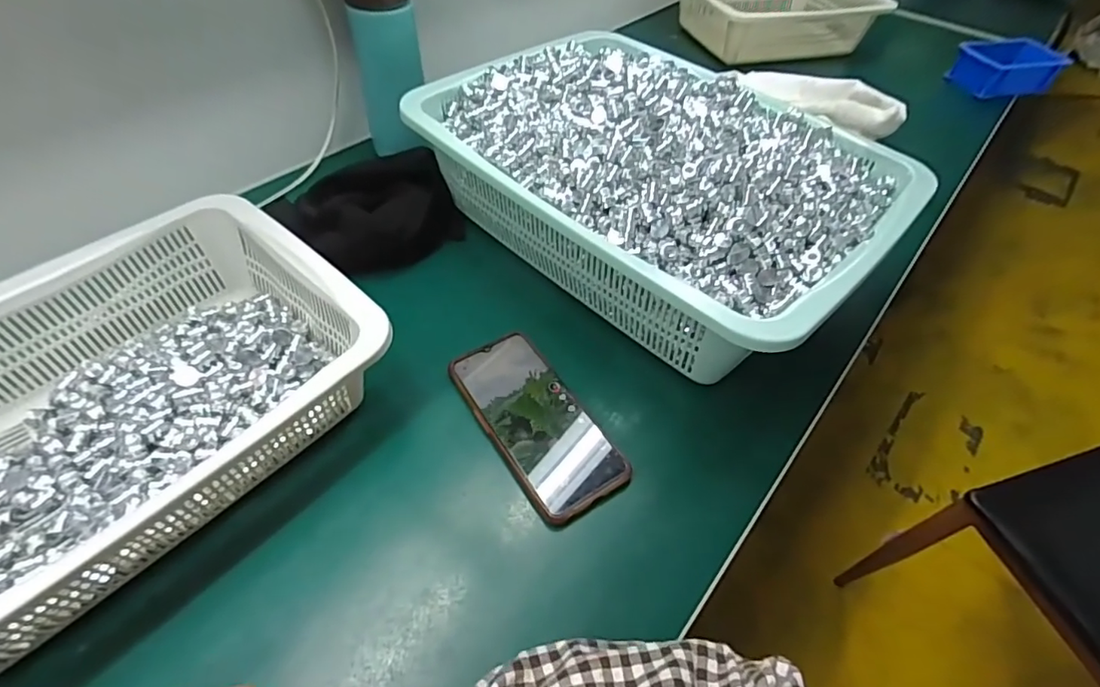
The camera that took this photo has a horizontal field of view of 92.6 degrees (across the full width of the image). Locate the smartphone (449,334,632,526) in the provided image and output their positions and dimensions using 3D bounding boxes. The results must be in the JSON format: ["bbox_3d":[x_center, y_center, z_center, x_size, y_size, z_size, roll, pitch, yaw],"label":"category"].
[{"bbox_3d":[-0.013,0.062,0.422,0.076,0.018,0.160,-26,57,-23],"label":"smartphone"}]

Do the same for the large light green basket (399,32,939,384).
[{"bbox_3d":[0.102,-0.161,0.520,0.420,0.135,0.335,39,58,25],"label":"large light green basket"}]

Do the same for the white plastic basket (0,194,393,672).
[{"bbox_3d":[-0.302,0.041,0.359,0.242,0.074,0.325,35,57,23],"label":"white plastic basket"}]

